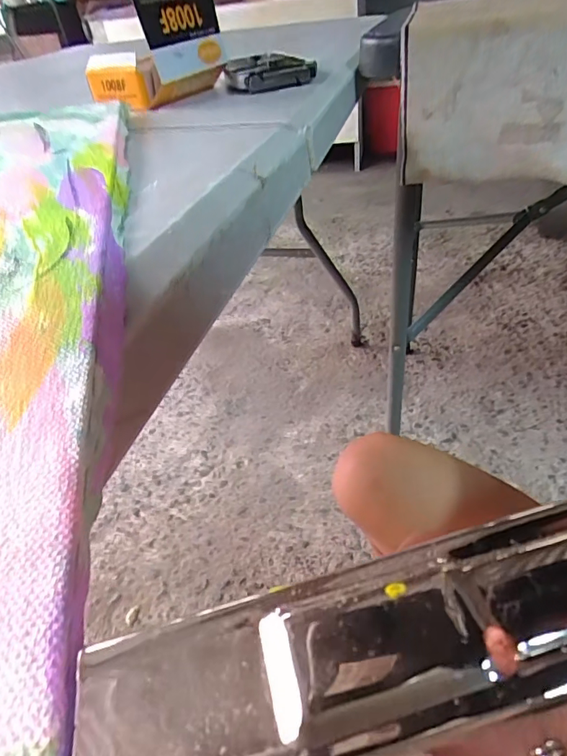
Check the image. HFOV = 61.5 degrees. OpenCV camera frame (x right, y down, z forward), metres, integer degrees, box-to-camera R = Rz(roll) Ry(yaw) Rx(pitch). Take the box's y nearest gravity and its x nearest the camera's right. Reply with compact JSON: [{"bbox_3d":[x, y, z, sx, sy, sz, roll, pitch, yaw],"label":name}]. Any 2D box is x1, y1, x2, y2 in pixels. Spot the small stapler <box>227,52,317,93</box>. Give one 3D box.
[{"bbox_3d":[-0.009,-0.261,0.405,0.076,0.026,0.033,-15,42,-8],"label":"small stapler"}]

